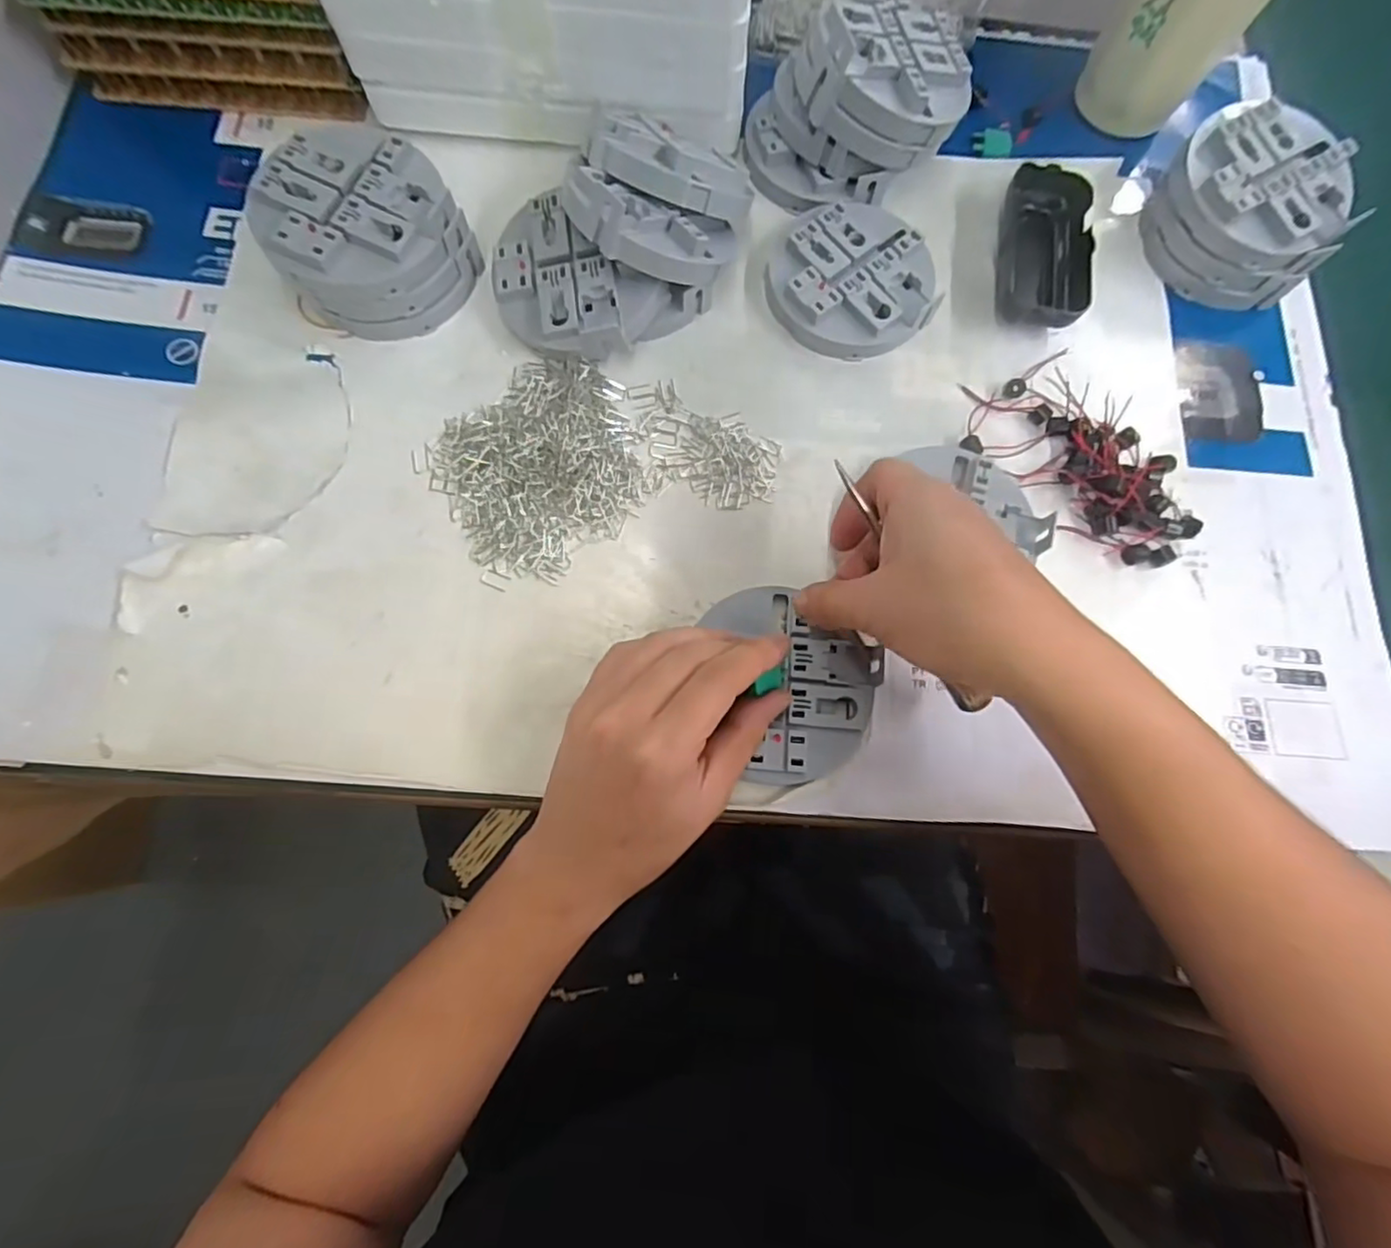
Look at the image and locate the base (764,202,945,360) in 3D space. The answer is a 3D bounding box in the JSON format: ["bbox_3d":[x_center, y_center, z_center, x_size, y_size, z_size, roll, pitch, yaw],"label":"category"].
[{"bbox_3d":[0.100,-0.217,0.399,0.104,0.025,0.094,-24,78,-8],"label":"base"}]

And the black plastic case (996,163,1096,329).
[{"bbox_3d":[0.226,-0.239,0.407,0.050,0.030,0.111,9,76,0],"label":"black plastic case"}]

